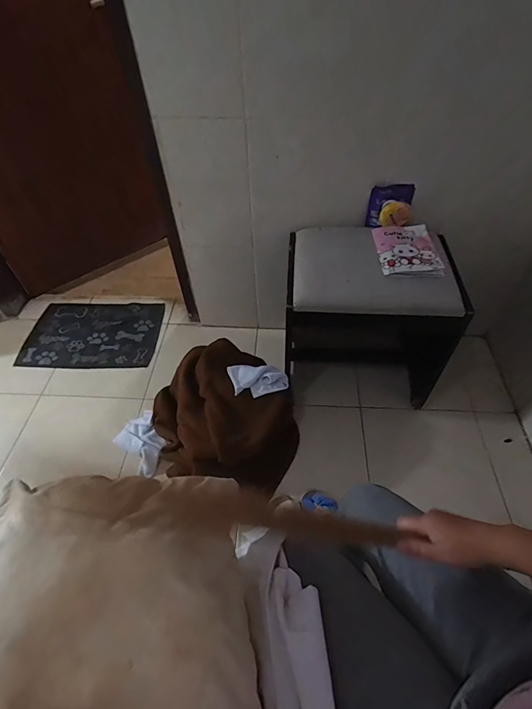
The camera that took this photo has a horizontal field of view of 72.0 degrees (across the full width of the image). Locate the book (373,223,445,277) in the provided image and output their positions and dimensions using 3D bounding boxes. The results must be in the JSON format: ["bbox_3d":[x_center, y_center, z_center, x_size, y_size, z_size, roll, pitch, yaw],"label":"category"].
[{"bbox_3d":[0.382,-0.285,0.986,0.149,0.024,0.200,-1,50,2],"label":"book"}]

